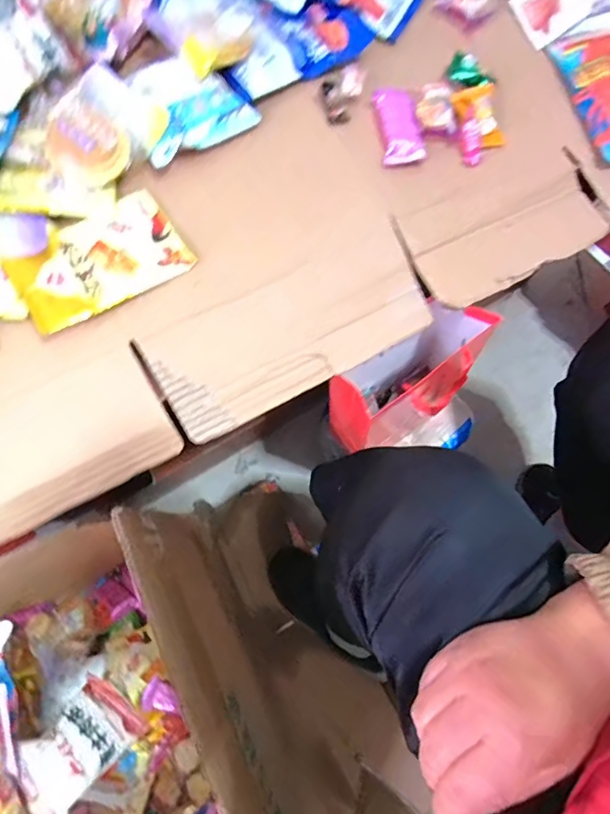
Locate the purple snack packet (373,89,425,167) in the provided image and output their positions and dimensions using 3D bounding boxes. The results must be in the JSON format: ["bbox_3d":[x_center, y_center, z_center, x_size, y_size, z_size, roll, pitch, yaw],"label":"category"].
[{"bbox_3d":[0.099,-0.298,0.500,0.041,0.019,0.085,-8,73,-2],"label":"purple snack packet"}]

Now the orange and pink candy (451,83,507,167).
[{"bbox_3d":[0.189,-0.309,0.505,0.052,0.025,0.086,-7,73,-2],"label":"orange and pink candy"}]

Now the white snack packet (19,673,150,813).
[{"bbox_3d":[-0.178,0.266,0.381,0.064,0.085,0.018,35,109,11],"label":"white snack packet"}]

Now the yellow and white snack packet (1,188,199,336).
[{"bbox_3d":[-0.194,-0.140,0.445,0.151,0.018,0.100,-34,76,-10],"label":"yellow and white snack packet"}]

